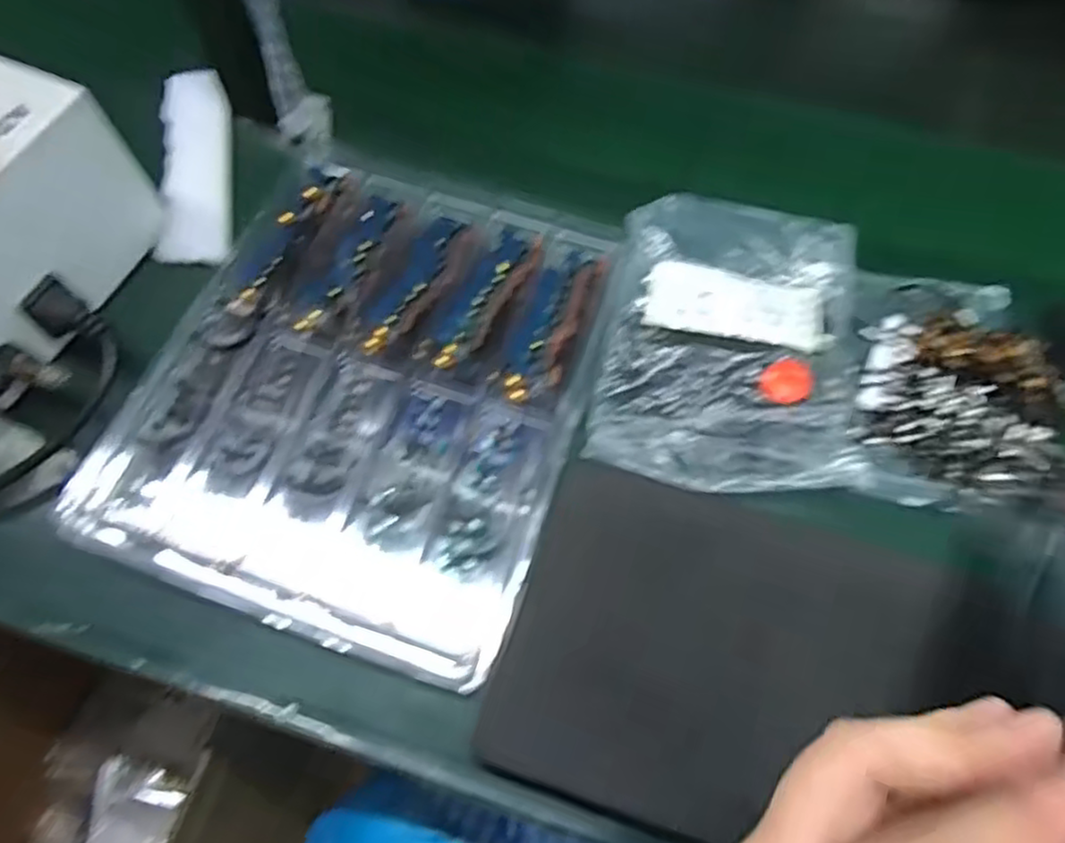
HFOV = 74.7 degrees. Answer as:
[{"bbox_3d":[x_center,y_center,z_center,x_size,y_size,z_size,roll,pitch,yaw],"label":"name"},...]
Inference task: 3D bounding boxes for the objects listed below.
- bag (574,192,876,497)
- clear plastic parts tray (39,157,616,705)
[{"bbox_3d":[0.117,-0.048,0.401,0.145,0.042,0.180,12,63,5],"label":"bag"},{"bbox_3d":[-0.083,-0.022,0.391,0.216,0.040,0.272,18,63,8],"label":"clear plastic parts tray"}]

